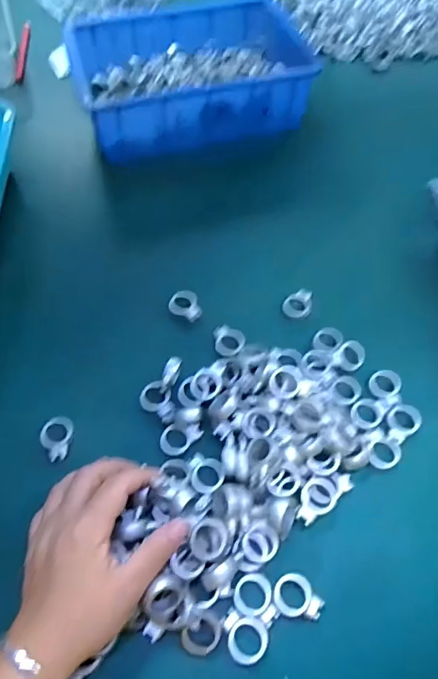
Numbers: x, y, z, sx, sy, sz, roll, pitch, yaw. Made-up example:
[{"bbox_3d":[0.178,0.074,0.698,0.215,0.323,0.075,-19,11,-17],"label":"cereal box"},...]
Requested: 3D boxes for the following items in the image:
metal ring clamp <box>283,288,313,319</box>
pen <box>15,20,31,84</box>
[{"bbox_3d":[0.082,-0.038,0.475,0.026,0.009,0.035,26,61,16],"label":"metal ring clamp"},{"bbox_3d":[-0.301,-0.447,0.721,0.012,0.014,0.126,-1,71,0],"label":"pen"}]

